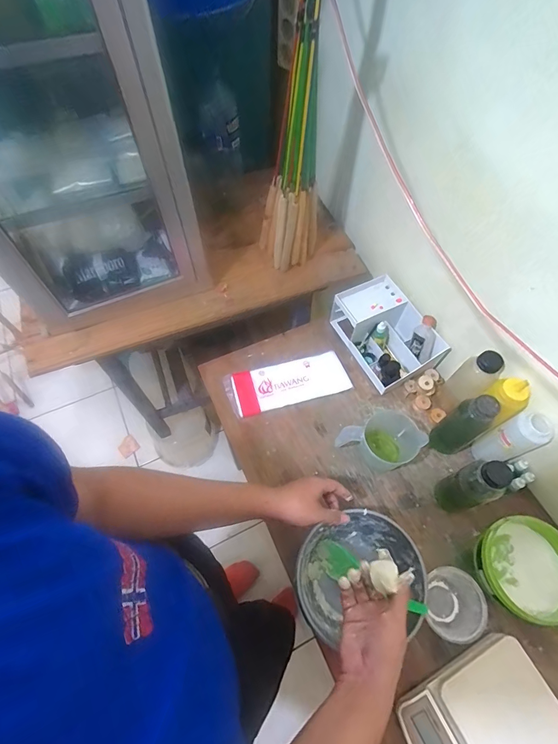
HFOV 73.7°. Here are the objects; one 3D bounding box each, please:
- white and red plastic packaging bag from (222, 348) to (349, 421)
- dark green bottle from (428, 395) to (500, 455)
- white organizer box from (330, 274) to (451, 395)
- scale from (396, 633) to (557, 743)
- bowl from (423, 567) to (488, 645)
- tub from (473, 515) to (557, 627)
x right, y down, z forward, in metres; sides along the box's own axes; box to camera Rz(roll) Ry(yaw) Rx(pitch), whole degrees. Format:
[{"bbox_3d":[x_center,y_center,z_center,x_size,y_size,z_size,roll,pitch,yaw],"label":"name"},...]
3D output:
[{"bbox_3d":[0.019,0.024,0.838,0.266,0.015,0.106,-14,63,-9],"label":"white and red plastic packaging bag"},{"bbox_3d":[0.342,0.104,0.692,0.057,0.181,0.071,-24,64,-14],"label":"dark green bottle"},{"bbox_3d":[0.244,-0.091,0.855,0.157,0.096,0.232,-23,64,-14],"label":"white organizer box"},{"bbox_3d":[0.300,0.515,0.536,0.218,0.044,0.158,-24,65,-14],"label":"scale"},{"bbox_3d":[0.288,0.389,0.627,0.095,0.061,0.106,3,61,0],"label":"bowl"},{"bbox_3d":[0.423,0.337,0.644,0.139,0.081,0.161,3,61,0],"label":"tub"}]

